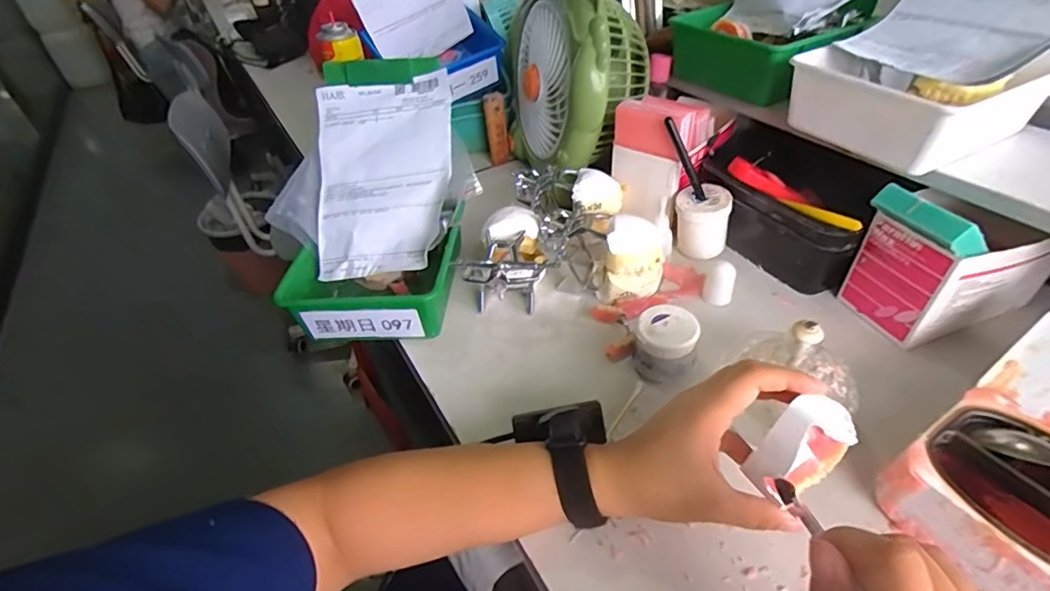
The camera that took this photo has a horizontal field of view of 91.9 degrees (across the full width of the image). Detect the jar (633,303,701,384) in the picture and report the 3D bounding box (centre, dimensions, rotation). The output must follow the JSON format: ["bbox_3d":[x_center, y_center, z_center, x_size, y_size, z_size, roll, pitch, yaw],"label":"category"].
[{"bbox_3d":[0.125,0.045,0.454,0.051,0.050,0.054,-2,42,2],"label":"jar"}]

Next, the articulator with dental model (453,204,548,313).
[{"bbox_3d":[-0.019,-0.032,0.540,0.088,0.076,0.111,2,43,7],"label":"articulator with dental model"}]

